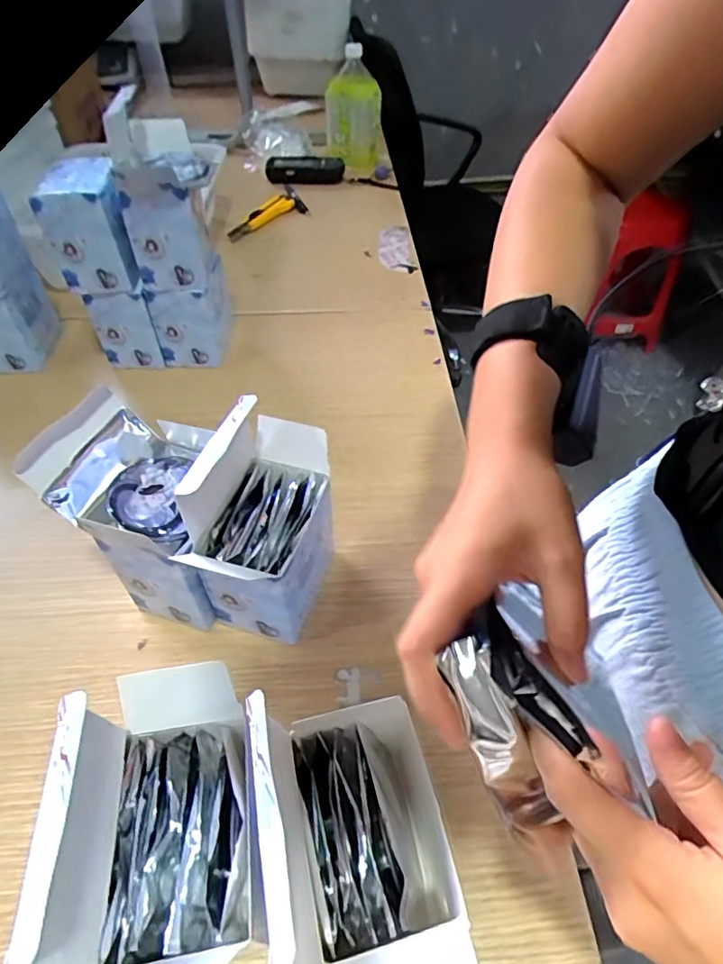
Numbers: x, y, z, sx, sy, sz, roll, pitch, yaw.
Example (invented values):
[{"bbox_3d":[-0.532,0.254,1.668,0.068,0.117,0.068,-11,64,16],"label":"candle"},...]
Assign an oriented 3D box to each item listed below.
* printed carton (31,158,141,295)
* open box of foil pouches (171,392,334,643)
[{"bbox_3d":[-0.291,-0.274,0.585,0.077,0.102,0.108,-13,50,-11],"label":"printed carton"},{"bbox_3d":[-0.068,0.028,0.409,0.069,0.168,0.114,11,49,10],"label":"open box of foil pouches"}]

